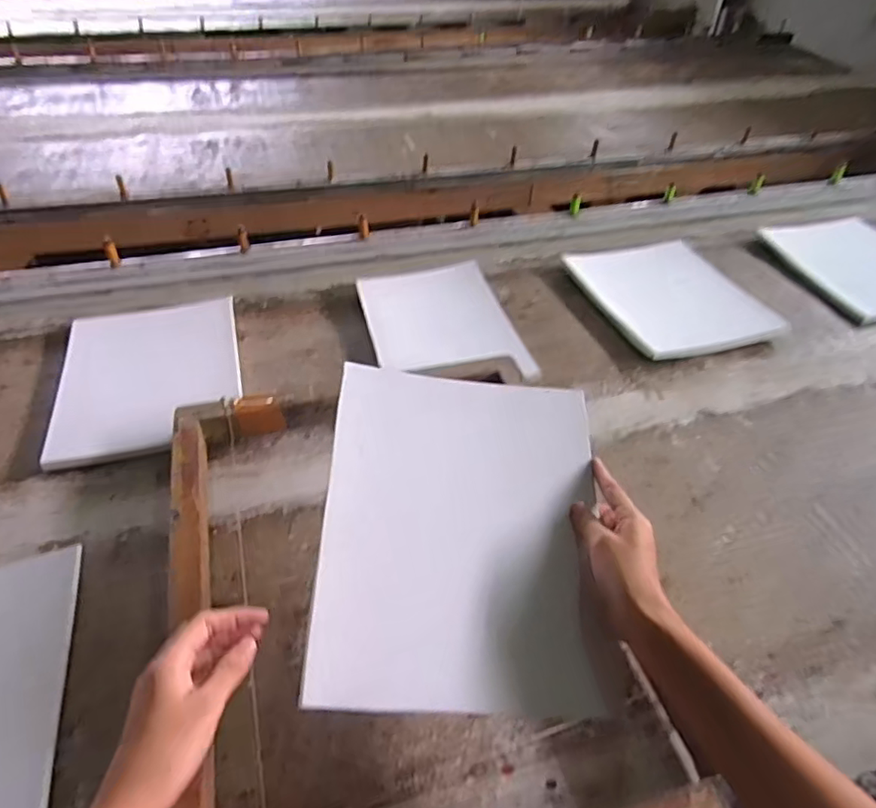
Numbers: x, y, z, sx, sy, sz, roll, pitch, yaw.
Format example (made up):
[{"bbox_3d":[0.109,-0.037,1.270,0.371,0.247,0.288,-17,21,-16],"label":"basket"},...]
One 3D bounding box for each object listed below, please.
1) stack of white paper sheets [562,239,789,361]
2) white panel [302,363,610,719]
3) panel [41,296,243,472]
[{"bbox_3d":[0.353,-0.173,0.919,0.227,0.021,0.285,-9,44,-12],"label":"stack of white paper sheets"},{"bbox_3d":[0.021,0.097,0.468,0.214,0.015,0.257,6,63,-8],"label":"white panel"},{"bbox_3d":[-0.364,-0.041,0.761,0.209,0.022,0.270,-10,44,-13],"label":"panel"}]

